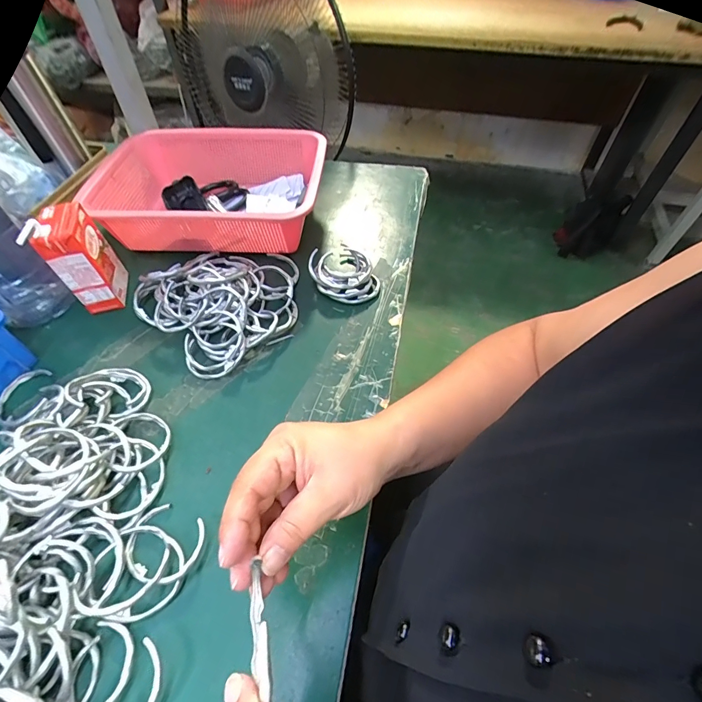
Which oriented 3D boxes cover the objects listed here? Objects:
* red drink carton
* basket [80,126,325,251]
[{"bbox_3d":[-0.308,-0.104,0.444,0.044,0.115,0.073,-12,53,-8],"label":"red drink carton"},{"bbox_3d":[-0.189,-0.226,0.532,0.290,0.087,0.213,3,52,3],"label":"basket"}]

